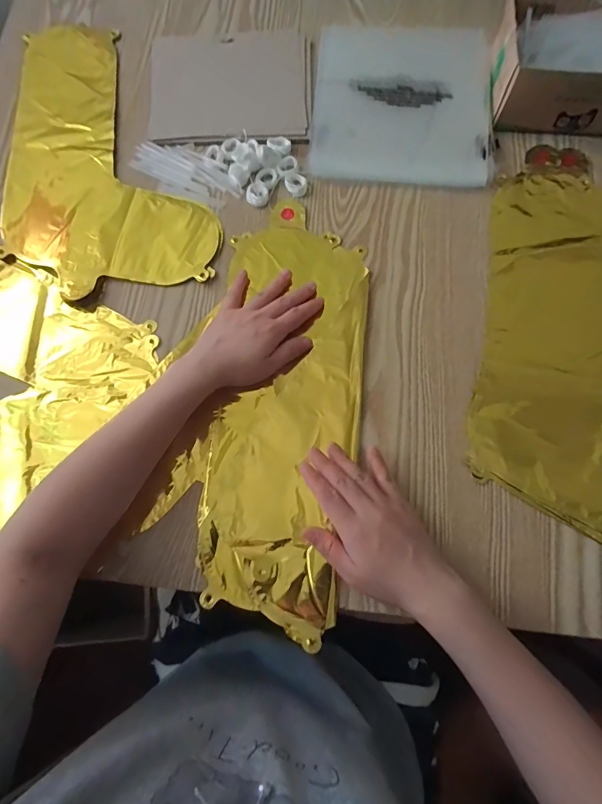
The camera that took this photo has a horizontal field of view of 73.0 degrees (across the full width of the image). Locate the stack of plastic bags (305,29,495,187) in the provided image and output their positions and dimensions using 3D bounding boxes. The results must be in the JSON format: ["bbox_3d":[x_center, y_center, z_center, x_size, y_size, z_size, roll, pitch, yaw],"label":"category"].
[{"bbox_3d":[0.122,-0.363,0.491,0.206,0.018,0.217,5,75,3],"label":"stack of plastic bags"}]

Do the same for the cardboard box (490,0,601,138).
[{"bbox_3d":[0.320,-0.391,0.467,0.187,0.060,0.145,2,75,2],"label":"cardboard box"}]

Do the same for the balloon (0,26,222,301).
[{"bbox_3d":[-0.252,-0.303,0.489,0.217,0.011,0.409,-18,75,-3],"label":"balloon"}]

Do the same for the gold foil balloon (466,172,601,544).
[{"bbox_3d":[0.275,-0.060,0.412,0.196,0.006,0.405,6,75,3],"label":"gold foil balloon"}]

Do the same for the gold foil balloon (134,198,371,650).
[{"bbox_3d":[-0.034,-0.013,0.413,0.193,0.013,0.416,9,74,4],"label":"gold foil balloon"}]

